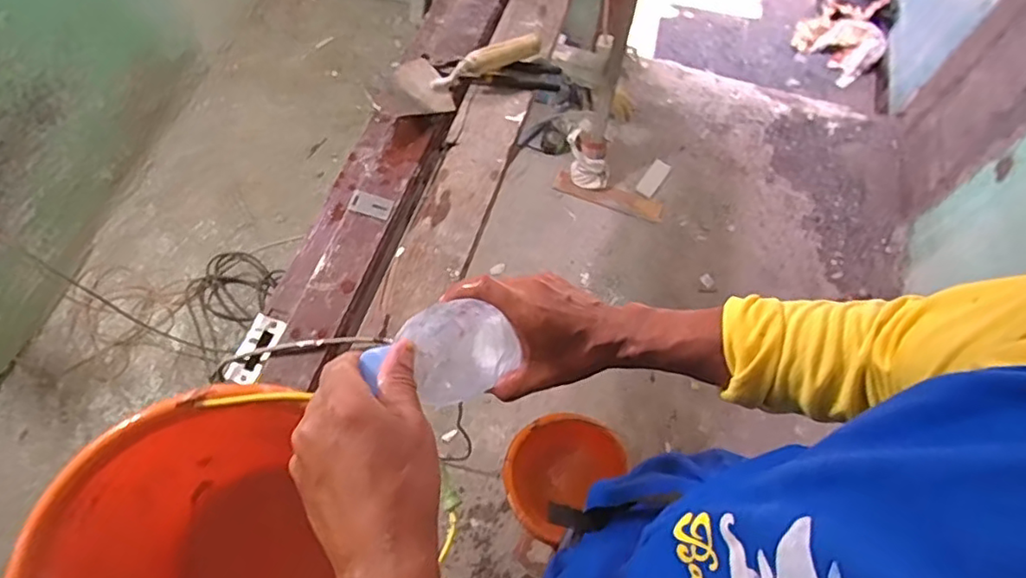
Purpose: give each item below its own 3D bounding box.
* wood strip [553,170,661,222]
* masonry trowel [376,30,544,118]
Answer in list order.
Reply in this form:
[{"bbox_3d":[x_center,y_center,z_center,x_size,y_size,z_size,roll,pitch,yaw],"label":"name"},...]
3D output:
[{"bbox_3d":[0.278,-0.269,1.746,0.317,0.014,0.072,19,70,-3],"label":"wood strip"},{"bbox_3d":[-0.082,-0.327,0.925,0.267,0.062,0.091,-23,68,-13],"label":"masonry trowel"}]

